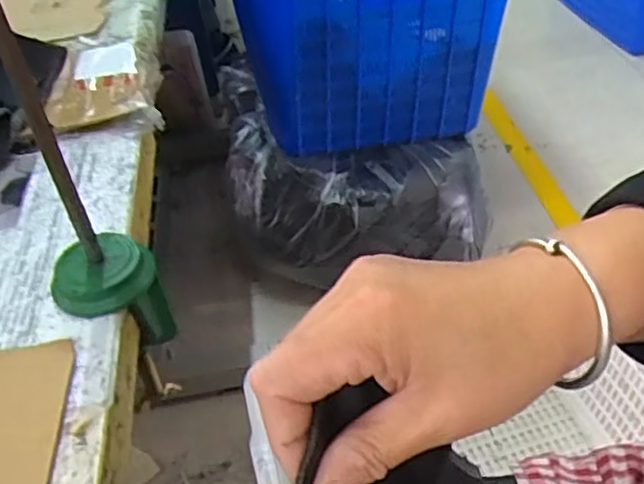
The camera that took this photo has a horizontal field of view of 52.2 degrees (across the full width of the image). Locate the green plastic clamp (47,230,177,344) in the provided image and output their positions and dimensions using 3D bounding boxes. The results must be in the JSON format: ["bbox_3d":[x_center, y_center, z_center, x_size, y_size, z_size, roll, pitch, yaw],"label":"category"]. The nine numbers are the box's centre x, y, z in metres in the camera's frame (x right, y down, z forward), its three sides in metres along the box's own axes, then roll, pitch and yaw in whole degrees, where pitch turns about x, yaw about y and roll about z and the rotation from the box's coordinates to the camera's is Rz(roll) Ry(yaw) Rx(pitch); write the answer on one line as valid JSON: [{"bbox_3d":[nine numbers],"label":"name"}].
[{"bbox_3d":[-0.133,0.038,0.424,0.061,0.076,0.054,-35,49,-28],"label":"green plastic clamp"}]

